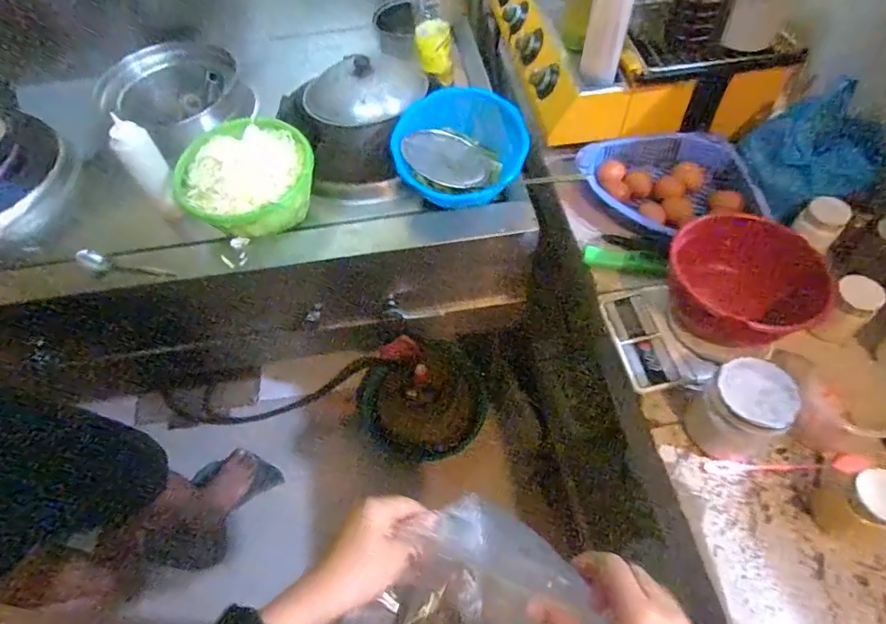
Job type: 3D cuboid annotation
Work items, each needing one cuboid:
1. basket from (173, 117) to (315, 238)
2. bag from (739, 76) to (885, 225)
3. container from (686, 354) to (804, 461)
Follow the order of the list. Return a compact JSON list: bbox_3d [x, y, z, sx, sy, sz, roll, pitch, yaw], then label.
[{"bbox_3d":[-0.329,-0.229,0.881,0.195,0.095,0.215,34,66,-1],"label":"basket"},{"bbox_3d":[0.538,-0.231,0.744,0.109,0.134,0.160,-14,58,-5],"label":"bag"},{"bbox_3d":[0.355,0.117,0.593,0.079,0.109,0.093,-38,63,-19],"label":"container"}]

